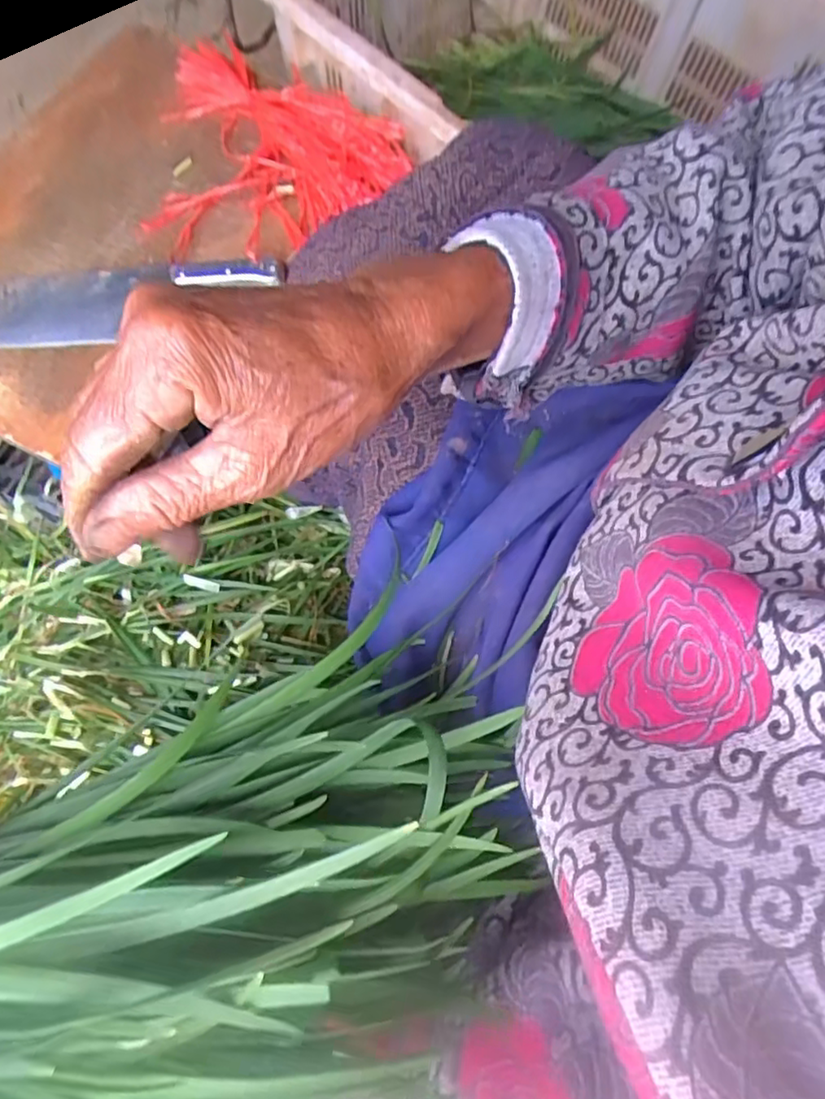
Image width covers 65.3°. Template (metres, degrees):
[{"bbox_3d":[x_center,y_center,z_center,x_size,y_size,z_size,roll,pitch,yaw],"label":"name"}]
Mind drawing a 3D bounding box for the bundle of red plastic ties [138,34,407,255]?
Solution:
[{"bbox_3d":[-0.182,-0.432,0.701,0.303,0.041,0.270,43,75,15],"label":"bundle of red plastic ties"}]

